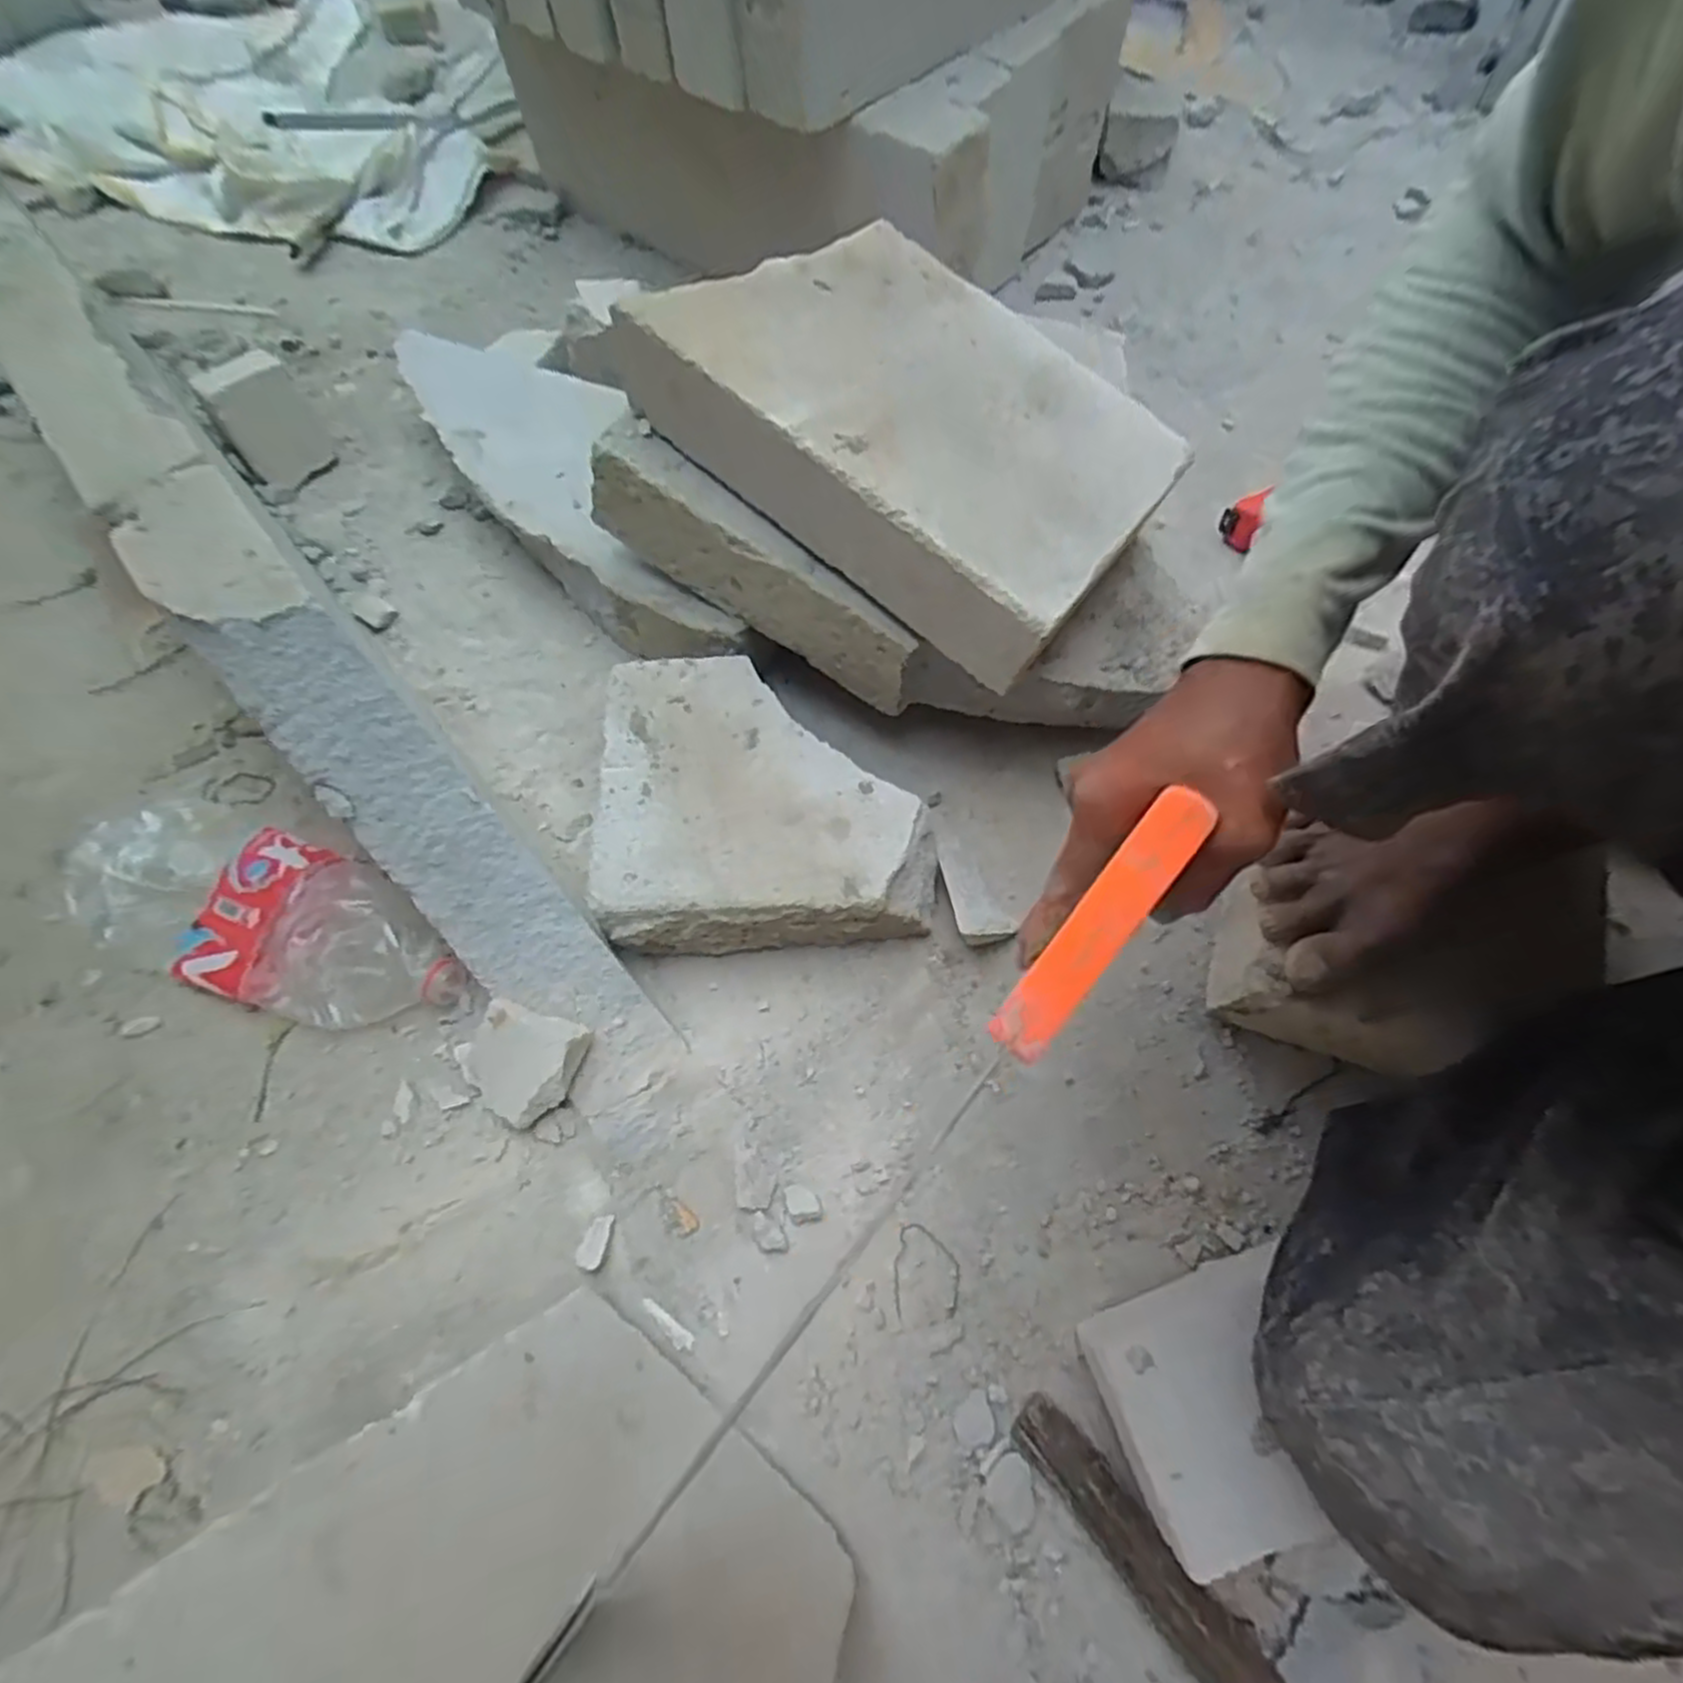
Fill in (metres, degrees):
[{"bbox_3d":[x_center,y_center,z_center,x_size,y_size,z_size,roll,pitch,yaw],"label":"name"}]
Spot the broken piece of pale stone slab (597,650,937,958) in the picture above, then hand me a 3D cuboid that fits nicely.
[{"bbox_3d":[-0.054,-0.028,0.557,0.215,0.075,0.201,-4,65,0],"label":"broken piece of pale stone slab"}]

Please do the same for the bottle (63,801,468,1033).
[{"bbox_3d":[-0.410,0.049,0.541,0.317,0.046,0.119,19,67,10],"label":"bottle"}]

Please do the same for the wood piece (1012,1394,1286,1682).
[{"bbox_3d":[0.172,0.383,0.382,0.032,0.027,0.217,-38,69,-15],"label":"wood piece"}]

